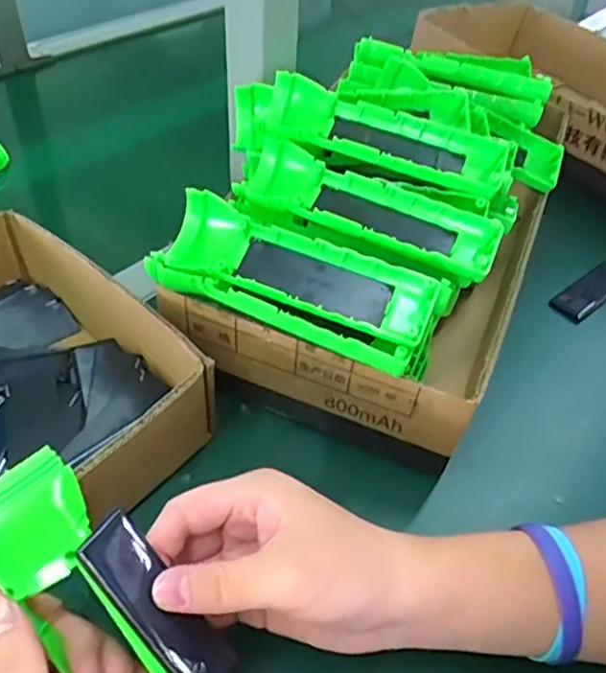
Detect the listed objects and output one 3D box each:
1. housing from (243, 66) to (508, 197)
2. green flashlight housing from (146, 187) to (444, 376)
[{"bbox_3d":[0.039,-0.132,0.423,0.191,0.036,0.056,14,46,9],"label":"housing"},{"bbox_3d":[-0.005,-0.032,0.374,0.163,0.037,0.057,18,47,12],"label":"green flashlight housing"}]

